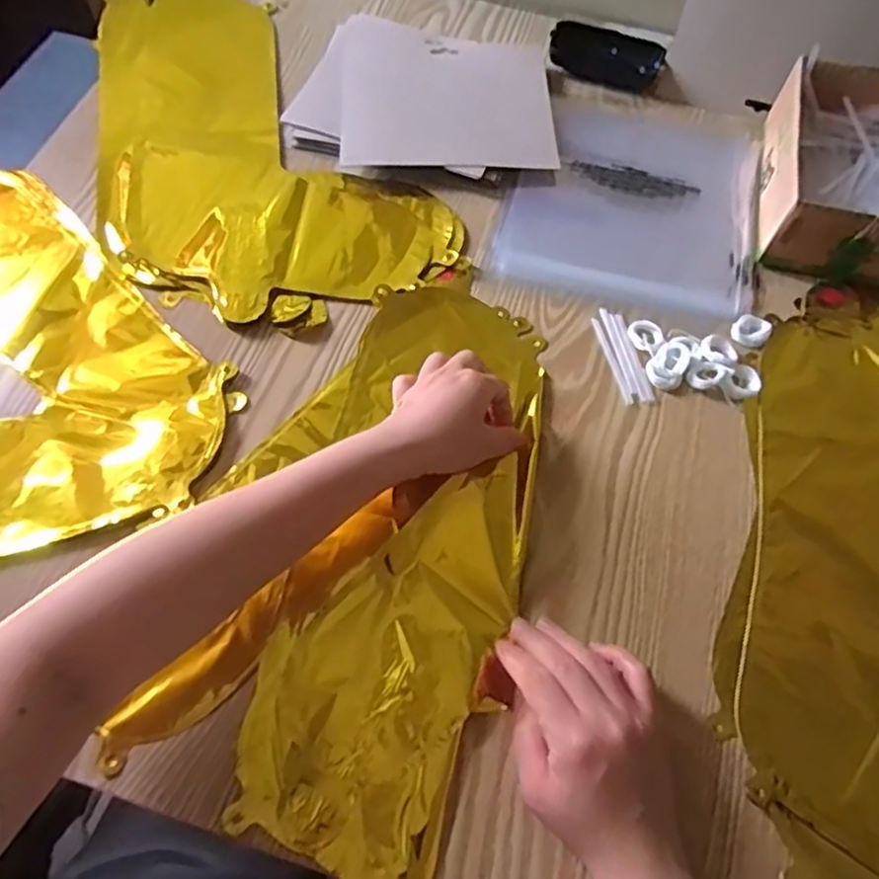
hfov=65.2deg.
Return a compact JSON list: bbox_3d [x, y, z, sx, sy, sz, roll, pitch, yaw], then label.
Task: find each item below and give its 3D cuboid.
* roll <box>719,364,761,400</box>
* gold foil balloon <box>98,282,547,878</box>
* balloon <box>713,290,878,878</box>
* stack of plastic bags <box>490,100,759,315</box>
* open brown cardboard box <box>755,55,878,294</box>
[{"bbox_3d":[0.224,-0.041,0.511,0.030,0.009,0.024,-23,66,-12],"label":"roll"},{"bbox_3d":[-0.047,0.060,0.463,0.207,0.025,0.401,12,63,5],"label":"gold foil balloon"},{"bbox_3d":[0.294,0.080,0.450,0.191,0.007,0.410,16,64,7],"label":"balloon"},{"bbox_3d":[0.169,-0.213,0.604,0.211,0.012,0.227,12,63,5],"label":"stack of plastic bags"},{"bbox_3d":[0.342,-0.224,0.573,0.124,0.063,0.196,13,63,6],"label":"open brown cardboard box"}]

